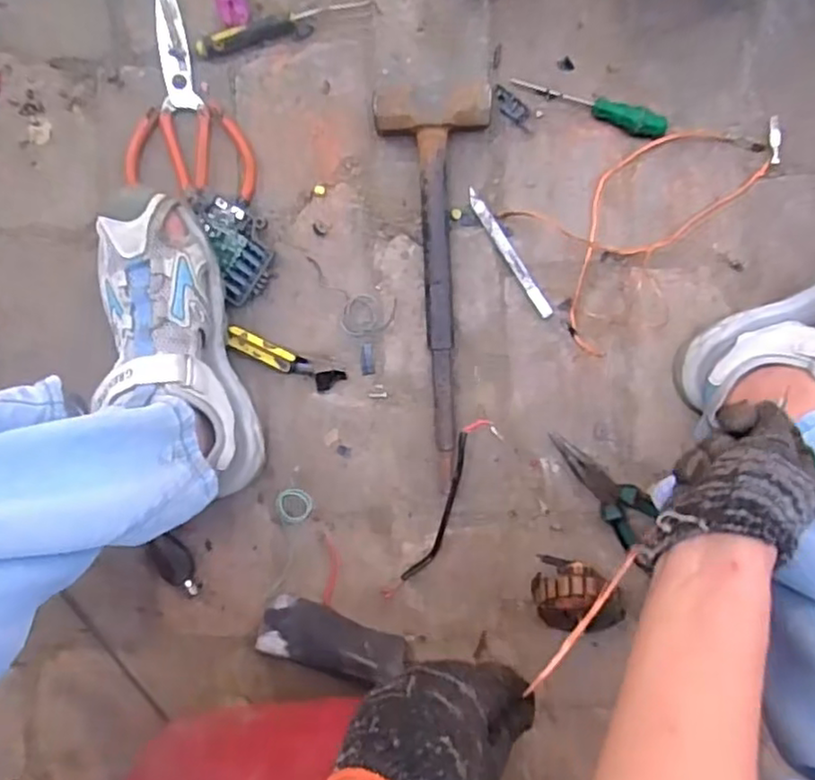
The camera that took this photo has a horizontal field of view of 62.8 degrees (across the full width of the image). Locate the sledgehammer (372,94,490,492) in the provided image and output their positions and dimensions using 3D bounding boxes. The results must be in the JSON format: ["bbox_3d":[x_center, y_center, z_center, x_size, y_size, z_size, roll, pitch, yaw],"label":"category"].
[{"bbox_3d":[0.029,-0.089,0.604,0.093,0.034,0.343,-3,96,-4],"label":"sledgehammer"}]

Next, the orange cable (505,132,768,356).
[{"bbox_3d":[0.227,-0.157,0.614,0.233,0.011,0.153,-33,97,0],"label":"orange cable"}]

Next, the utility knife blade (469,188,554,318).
[{"bbox_3d":[0.095,-0.125,0.617,0.012,0.005,0.134,-33,97,0],"label":"utility knife blade"}]

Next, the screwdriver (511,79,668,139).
[{"bbox_3d":[0.167,-0.259,0.603,0.143,0.022,0.020,19,94,-6],"label":"screwdriver"}]

